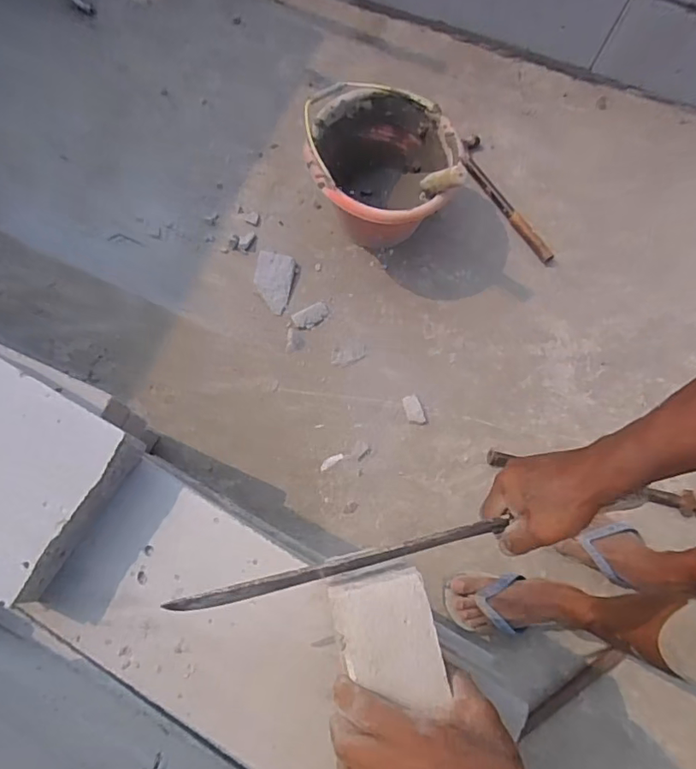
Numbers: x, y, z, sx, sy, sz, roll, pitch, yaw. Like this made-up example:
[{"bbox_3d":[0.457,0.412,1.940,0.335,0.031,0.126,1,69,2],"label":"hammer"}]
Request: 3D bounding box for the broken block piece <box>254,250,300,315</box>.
[{"bbox_3d":[-0.151,-0.213,1.103,0.083,0.021,0.128,7,73,0],"label":"broken block piece"}]

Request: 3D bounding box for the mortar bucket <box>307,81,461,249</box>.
[{"bbox_3d":[0.062,-0.415,1.080,0.289,0.209,0.293,4,73,-1],"label":"mortar bucket"}]

